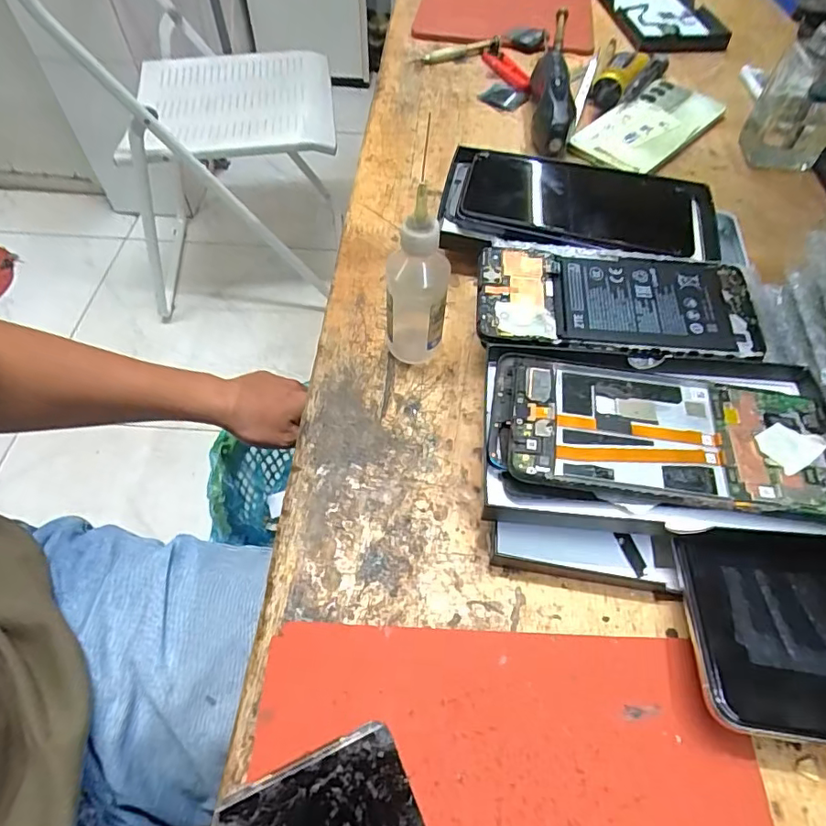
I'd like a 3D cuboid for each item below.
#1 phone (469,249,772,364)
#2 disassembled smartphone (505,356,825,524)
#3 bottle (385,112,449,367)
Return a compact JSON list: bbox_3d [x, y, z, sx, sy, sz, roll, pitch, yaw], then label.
[{"bbox_3d":[0.118,-0.065,0.310,0.157,0.010,0.068,5,56,2],"label":"phone"},{"bbox_3d":[0.126,0.010,0.264,0.151,0.008,0.073,9,56,5],"label":"disassembled smartphone"},{"bbox_3d":[0.002,-0.076,0.287,0.033,0.125,0.033,4,56,2],"label":"bottle"}]

